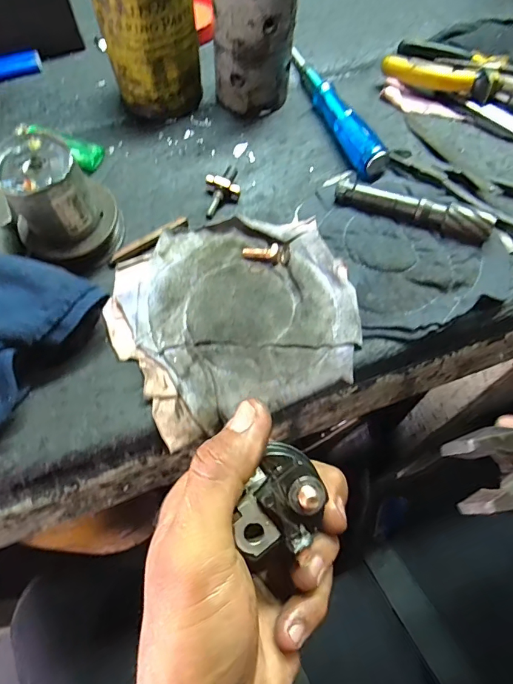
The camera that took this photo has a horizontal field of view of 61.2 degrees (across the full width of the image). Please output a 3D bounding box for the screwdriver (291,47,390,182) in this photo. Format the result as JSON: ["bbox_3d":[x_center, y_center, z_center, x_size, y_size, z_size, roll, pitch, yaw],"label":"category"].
[{"bbox_3d":[0.067,-0.207,0.382,0.023,0.024,0.167,-19,64,-8],"label":"screwdriver"}]

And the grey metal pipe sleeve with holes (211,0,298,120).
[{"bbox_3d":[-0.002,-0.256,0.361,0.066,0.114,0.069,-1,63,1],"label":"grey metal pipe sleeve with holes"}]

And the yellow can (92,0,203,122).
[{"bbox_3d":[-0.087,-0.256,0.354,0.075,0.112,0.071,-10,63,-4],"label":"yellow can"}]

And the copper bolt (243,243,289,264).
[{"bbox_3d":[0.007,-0.067,0.319,0.034,0.010,0.013,11,64,6],"label":"copper bolt"}]

